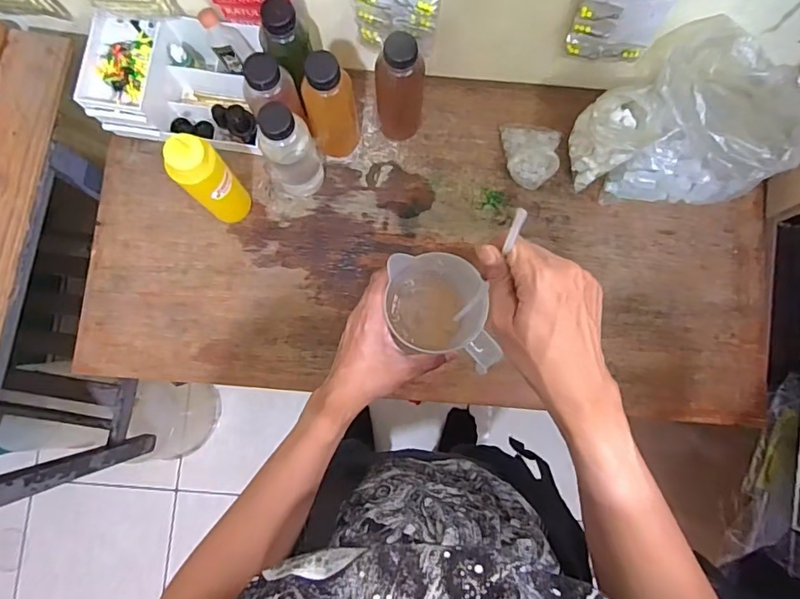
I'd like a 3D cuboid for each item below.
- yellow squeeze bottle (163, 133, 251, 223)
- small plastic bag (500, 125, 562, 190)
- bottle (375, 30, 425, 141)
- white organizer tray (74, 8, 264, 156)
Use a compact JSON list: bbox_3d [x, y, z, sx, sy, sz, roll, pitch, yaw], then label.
[{"bbox_3d":[-0.242,-0.151,0.661,0.063,0.192,0.049,-43,85,-6],"label":"yellow squeeze bottle"},{"bbox_3d":[0.192,-0.216,0.762,0.088,0.036,0.099,10,82,1],"label":"small plastic bag"},{"bbox_3d":[0.000,-0.280,0.687,0.063,0.196,0.078,-3,82,-1],"label":"bottle"},{"bbox_3d":[-0.317,-0.311,0.731,0.219,0.102,0.150,4,82,0],"label":"white organizer tray"}]

